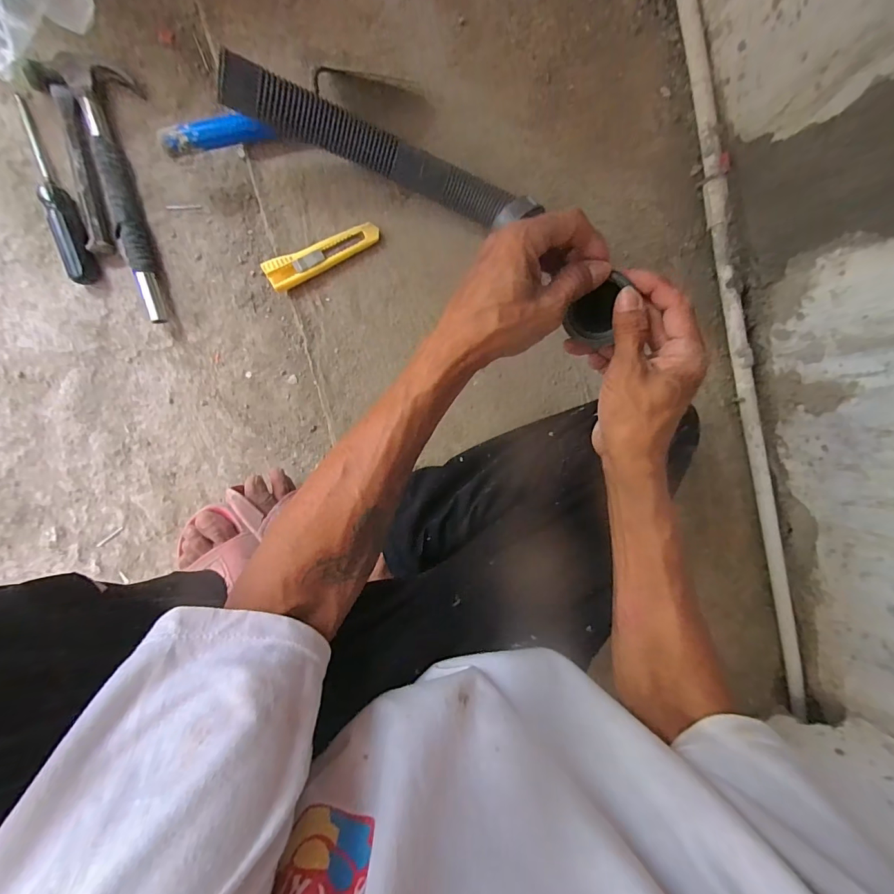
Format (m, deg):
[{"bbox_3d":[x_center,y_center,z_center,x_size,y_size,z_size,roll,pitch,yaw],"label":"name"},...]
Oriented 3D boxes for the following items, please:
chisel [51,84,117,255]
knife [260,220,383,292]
[{"bbox_3d":[-0.409,-0.307,0.468,0.022,0.011,0.171,-12,97,-10],"label":"chisel"},{"bbox_3d":[-0.143,-0.223,0.485,0.138,0.024,0.033,-27,100,-8],"label":"knife"}]

